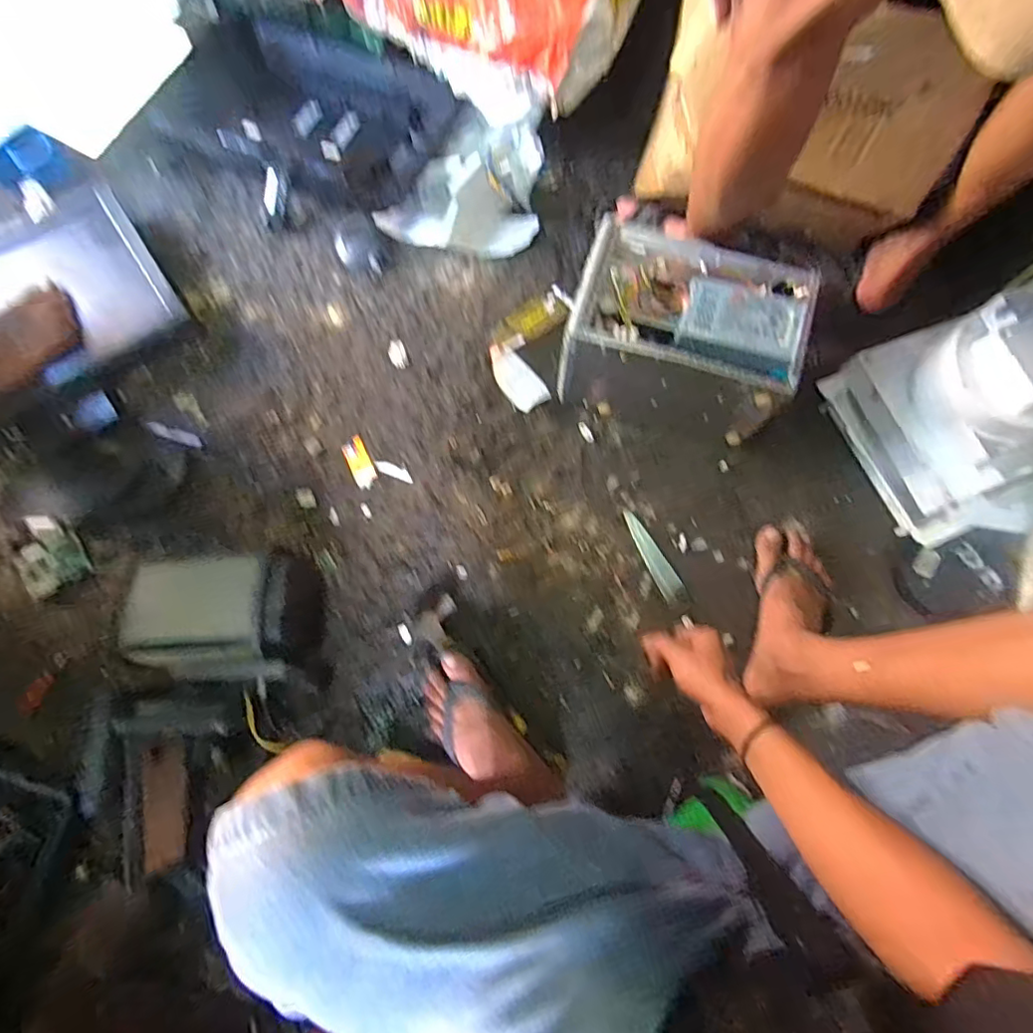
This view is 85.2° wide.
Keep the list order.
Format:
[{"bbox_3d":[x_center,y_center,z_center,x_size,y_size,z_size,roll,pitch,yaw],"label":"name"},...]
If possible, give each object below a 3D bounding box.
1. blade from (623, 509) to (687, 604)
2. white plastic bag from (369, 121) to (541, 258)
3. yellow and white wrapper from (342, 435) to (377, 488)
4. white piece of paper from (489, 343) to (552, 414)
[{"bbox_3d":[0.199,0.058,0.816,0.032,0.004,0.147,-28,77,-7],"label":"blade"},{"bbox_3d":[-0.084,-0.556,0.927,0.245,0.083,0.216,10,75,2],"label":"white plastic bag"},{"bbox_3d":[-0.241,-0.084,0.863,0.033,0.004,0.081,-25,77,-7],"label":"yellow and white wrapper"},{"bbox_3d":[-0.001,-0.217,0.878,0.061,0.021,0.117,-34,78,-9],"label":"white piece of paper"}]

